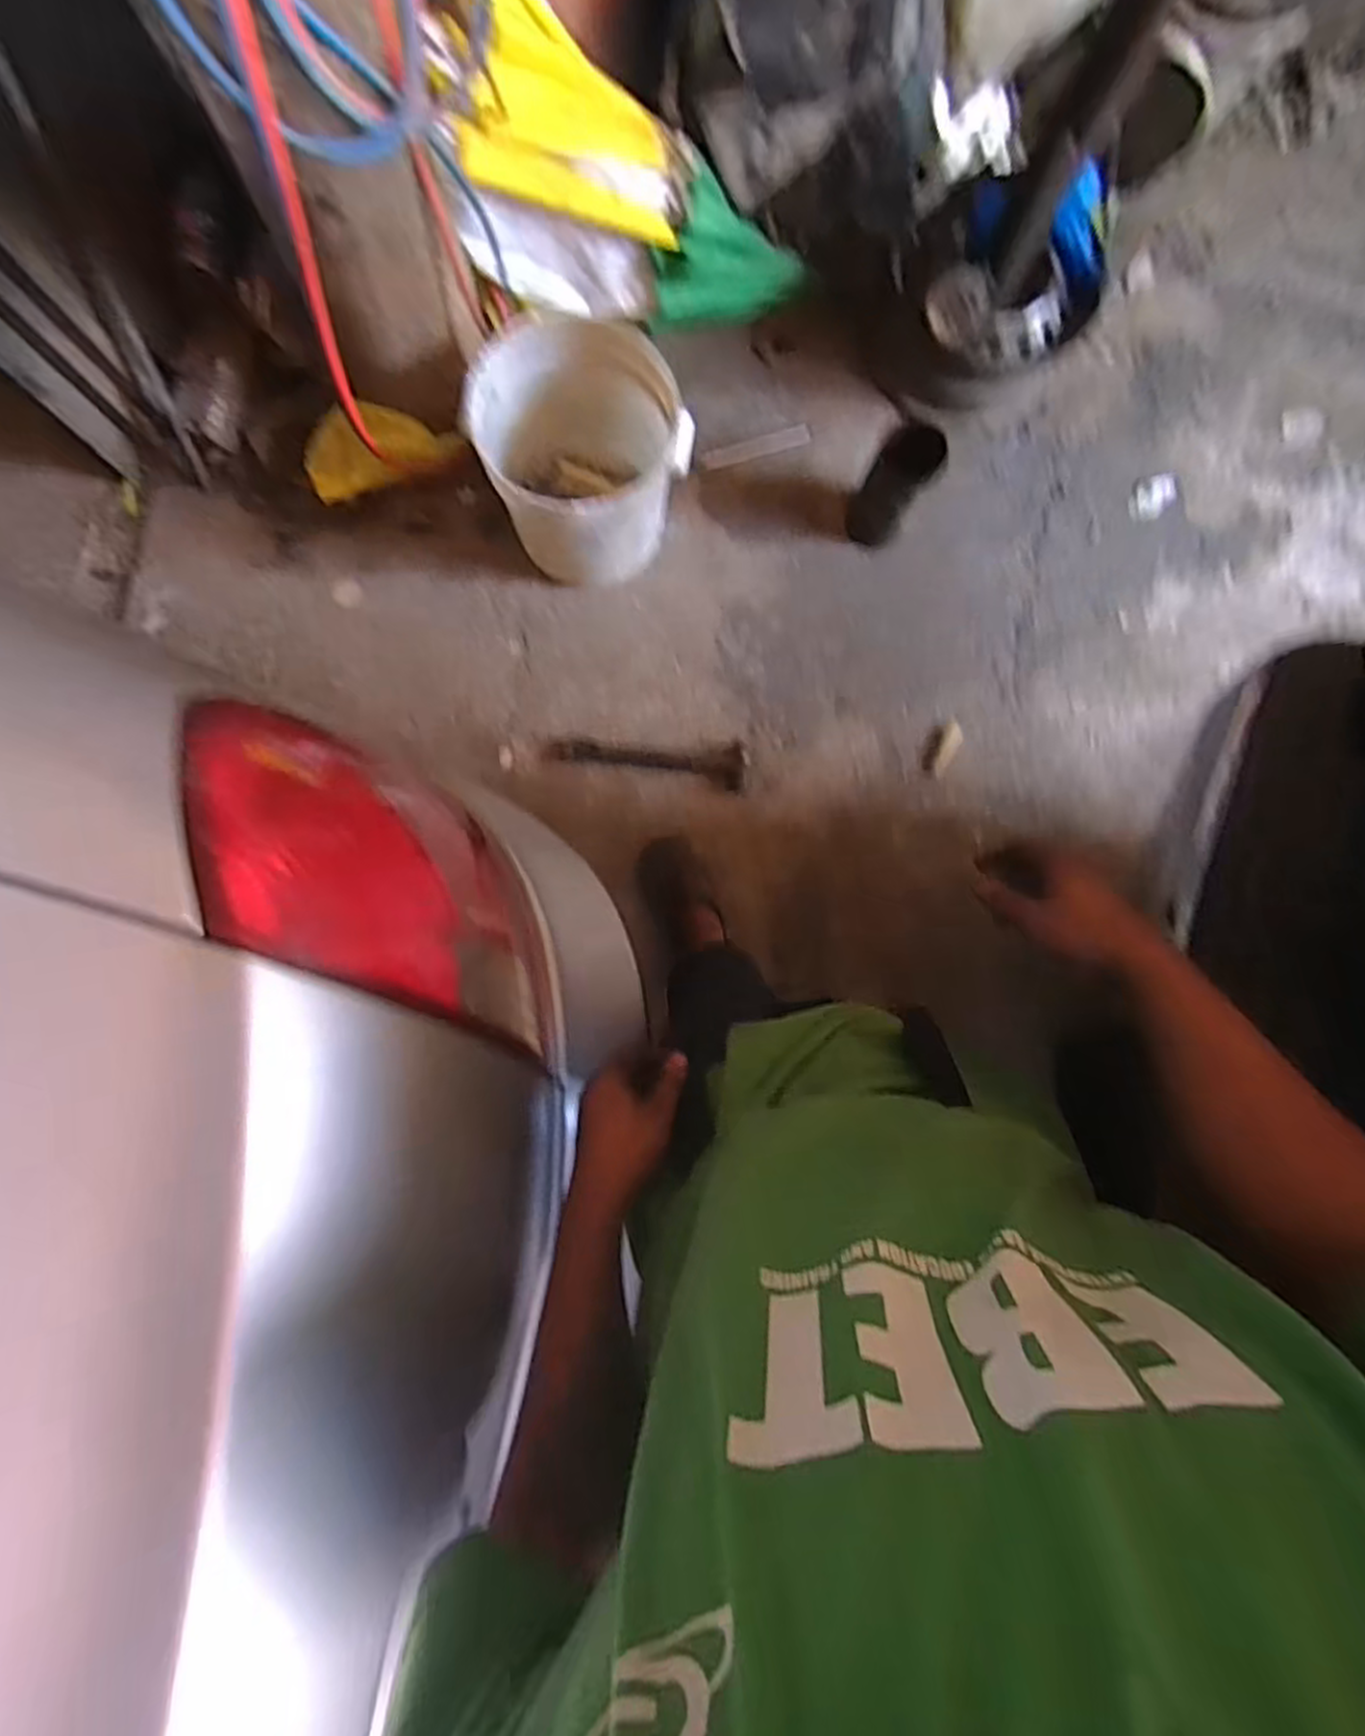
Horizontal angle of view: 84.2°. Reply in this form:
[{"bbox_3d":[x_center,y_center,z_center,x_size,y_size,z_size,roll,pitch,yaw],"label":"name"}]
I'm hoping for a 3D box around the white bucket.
[{"bbox_3d":[-0.158,-0.681,1.292,0.322,0.294,0.340,0,85,-2],"label":"white bucket"}]

